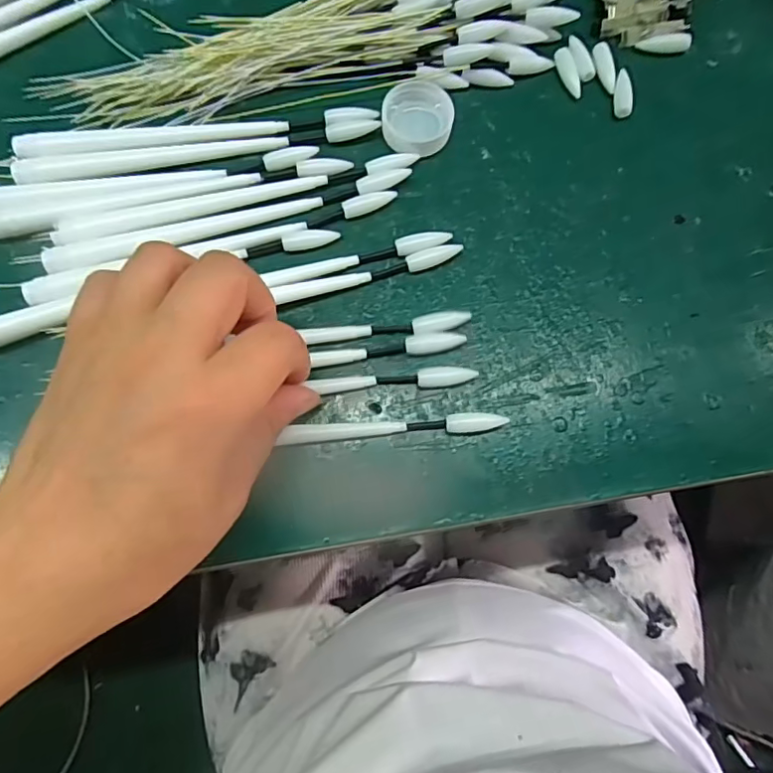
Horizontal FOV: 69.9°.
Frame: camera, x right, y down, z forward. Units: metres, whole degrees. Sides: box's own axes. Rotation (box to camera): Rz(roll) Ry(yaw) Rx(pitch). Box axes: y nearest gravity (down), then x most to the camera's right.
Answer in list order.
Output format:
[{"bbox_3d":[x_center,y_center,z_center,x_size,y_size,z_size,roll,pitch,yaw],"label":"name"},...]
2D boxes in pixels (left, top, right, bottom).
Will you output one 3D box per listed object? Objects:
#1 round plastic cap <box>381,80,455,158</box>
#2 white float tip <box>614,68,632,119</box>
[{"bbox_3d":[0.014,-0.122,0.252,0.032,0.010,0.031,0,78,-1],"label":"round plastic cap"},{"bbox_3d":[0.112,-0.139,0.262,0.007,0.006,0.024,4,78,-1],"label":"white float tip"}]

